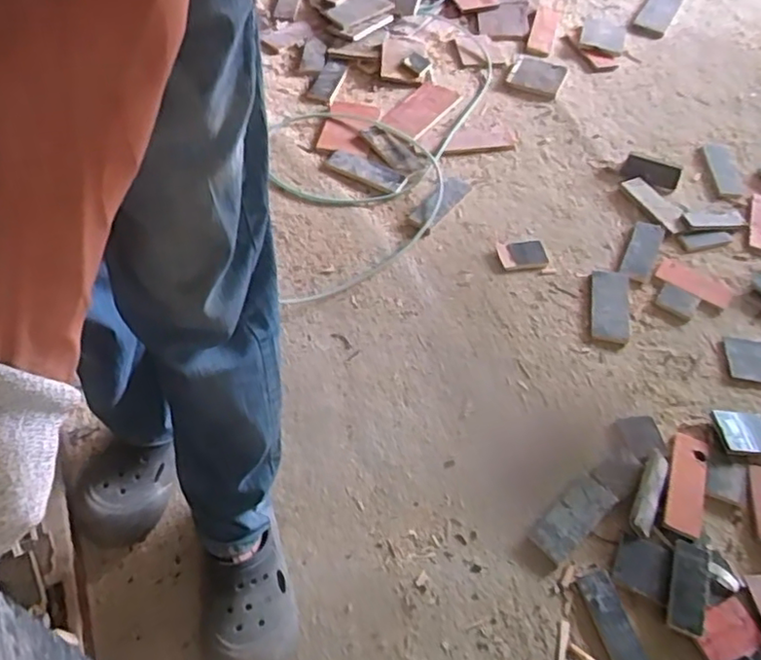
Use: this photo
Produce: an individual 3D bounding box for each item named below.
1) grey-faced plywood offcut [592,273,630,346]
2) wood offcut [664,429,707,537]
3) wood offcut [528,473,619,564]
[{"bbox_3d":[0.454,-0.047,1.249,0.077,0.017,0.194,11,54,4],"label":"grey-faced plywood offcut"},{"bbox_3d":[0.491,0.243,1.003,0.059,0.013,0.183,19,55,10],"label":"wood offcut"},{"bbox_3d":[0.299,0.288,0.975,0.145,0.012,0.063,-34,63,-25],"label":"wood offcut"}]

